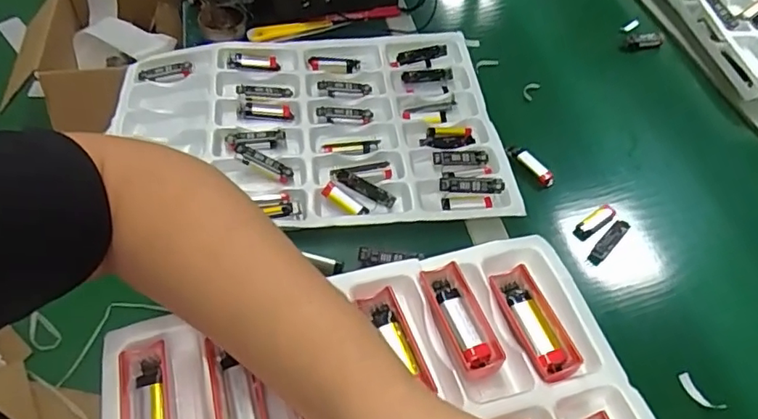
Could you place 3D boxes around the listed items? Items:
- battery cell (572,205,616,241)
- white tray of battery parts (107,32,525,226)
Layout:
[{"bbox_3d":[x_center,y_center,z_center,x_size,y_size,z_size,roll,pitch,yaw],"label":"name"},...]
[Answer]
[{"bbox_3d":[0.246,0.014,0.632,0.061,0.019,0.015,-29,59,-24],"label":"battery cell"},{"bbox_3d":[-0.086,-0.103,0.670,0.452,0.030,0.315,-2,52,-6],"label":"white tray of battery parts"}]

